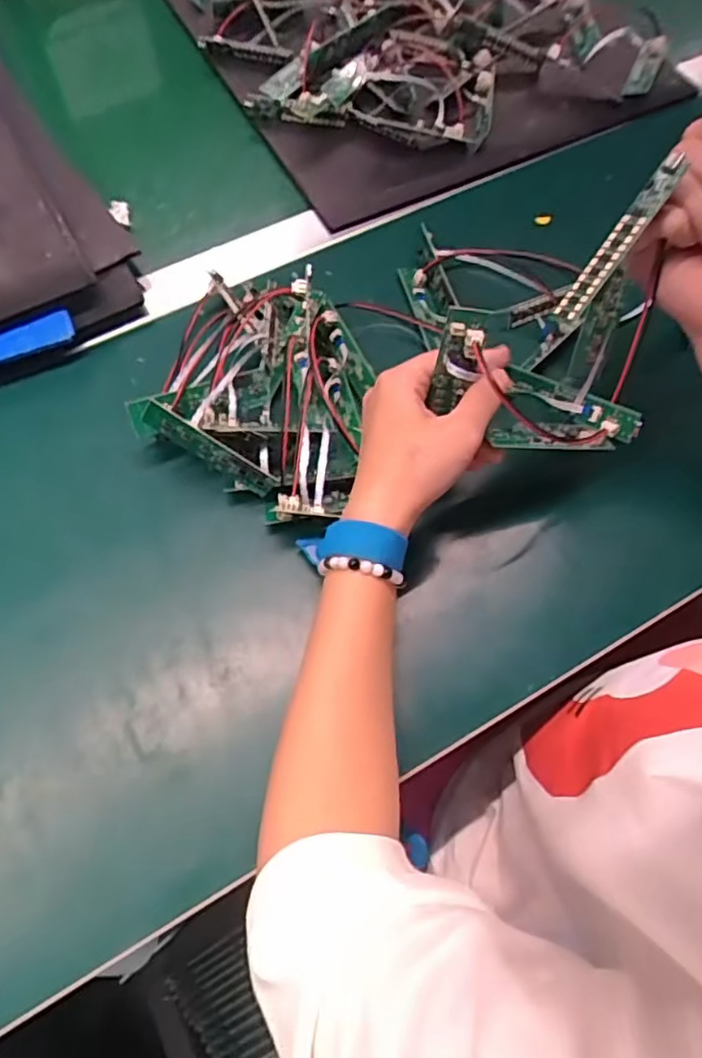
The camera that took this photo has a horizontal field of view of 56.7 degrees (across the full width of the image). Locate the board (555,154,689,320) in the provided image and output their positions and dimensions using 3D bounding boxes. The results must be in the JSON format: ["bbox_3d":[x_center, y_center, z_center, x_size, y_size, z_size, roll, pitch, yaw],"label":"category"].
[{"bbox_3d":[0.126,-0.134,0.306,0.081,0.006,0.016,-55,41,12],"label":"board"}]

